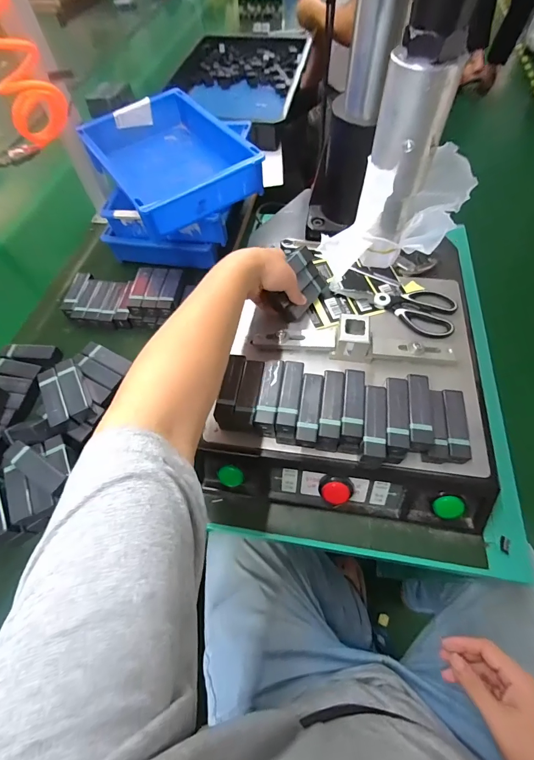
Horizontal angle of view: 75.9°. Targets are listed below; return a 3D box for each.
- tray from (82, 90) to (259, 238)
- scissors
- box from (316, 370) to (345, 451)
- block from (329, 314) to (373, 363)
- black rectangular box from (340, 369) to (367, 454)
[{"bbox_3d":[-0.168,-0.379,0.583,0.206,0.061,0.293,-30,63,-13],"label":"tray"},{"bbox_3d":[0.211,-0.129,0.548,0.183,0.012,0.082,31,66,19],"label":"scissors"},{"bbox_3d":[0.080,0.038,0.433,0.026,0.044,0.092,7,61,7],"label":"box"},{"bbox_3d":[0.123,-0.059,0.491,0.055,0.050,0.050,5,61,6],"label":"block"},{"bbox_3d":[0.106,0.039,0.431,0.026,0.043,0.094,6,61,7],"label":"black rectangular box"}]

